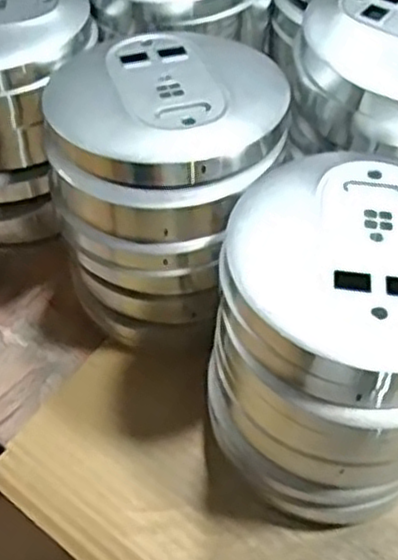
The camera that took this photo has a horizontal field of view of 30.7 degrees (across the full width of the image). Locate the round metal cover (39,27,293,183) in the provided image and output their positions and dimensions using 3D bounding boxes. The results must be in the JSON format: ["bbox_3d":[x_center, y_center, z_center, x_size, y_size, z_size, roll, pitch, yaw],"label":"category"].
[{"bbox_3d":[-0.018,-0.104,0.414,0.130,0.036,0.125,-1,56,2],"label":"round metal cover"}]

